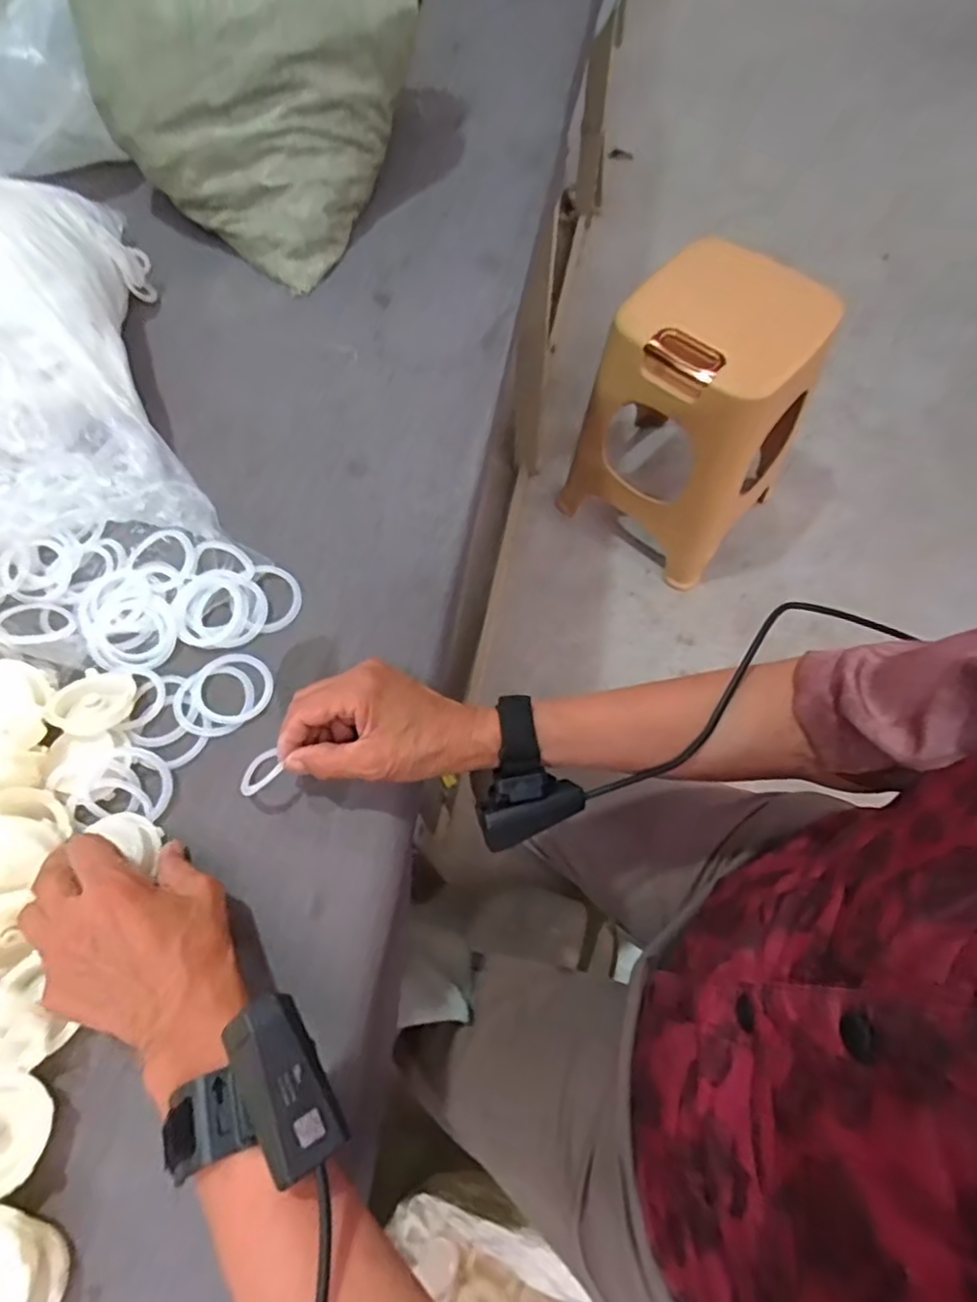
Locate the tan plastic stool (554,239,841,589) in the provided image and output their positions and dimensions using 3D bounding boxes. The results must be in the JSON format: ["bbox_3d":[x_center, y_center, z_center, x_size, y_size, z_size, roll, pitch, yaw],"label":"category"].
[{"bbox_3d":[0.366,-0.401,1.185,0.326,0.500,0.276,34,70,15],"label":"tan plastic stool"}]

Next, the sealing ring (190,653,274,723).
[{"bbox_3d":[-0.194,0.027,0.484,0.062,0.004,0.055,18,67,8],"label":"sealing ring"}]

